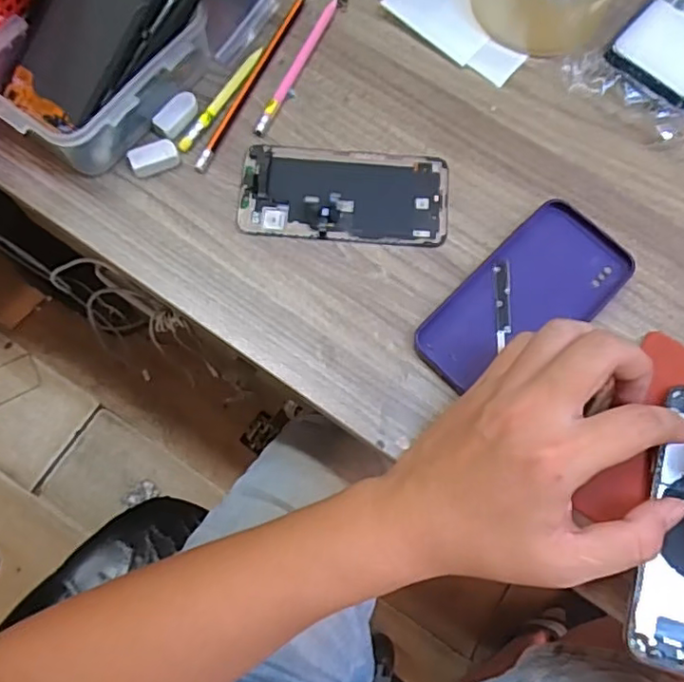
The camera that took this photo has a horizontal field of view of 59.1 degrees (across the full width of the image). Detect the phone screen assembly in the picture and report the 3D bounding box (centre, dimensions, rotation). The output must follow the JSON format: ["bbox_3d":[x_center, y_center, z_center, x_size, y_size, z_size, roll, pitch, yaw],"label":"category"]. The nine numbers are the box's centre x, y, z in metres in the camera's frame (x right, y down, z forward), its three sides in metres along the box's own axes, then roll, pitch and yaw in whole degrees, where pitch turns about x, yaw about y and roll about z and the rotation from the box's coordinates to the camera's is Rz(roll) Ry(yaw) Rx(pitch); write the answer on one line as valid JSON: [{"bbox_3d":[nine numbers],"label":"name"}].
[{"bbox_3d":[0.002,-0.101,0.407,0.139,0.012,0.067,4,74,0],"label":"phone screen assembly"}]

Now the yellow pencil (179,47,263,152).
[{"bbox_3d":[-0.085,-0.172,0.427,0.008,0.004,0.097,31,76,8],"label":"yellow pencil"}]

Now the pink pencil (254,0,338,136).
[{"bbox_3d":[-0.033,-0.201,0.438,0.009,0.005,0.129,24,75,6],"label":"pink pencil"}]

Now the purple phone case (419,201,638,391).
[{"bbox_3d":[0.118,-0.025,0.387,0.073,0.009,0.147,43,78,11],"label":"purple phone case"}]

